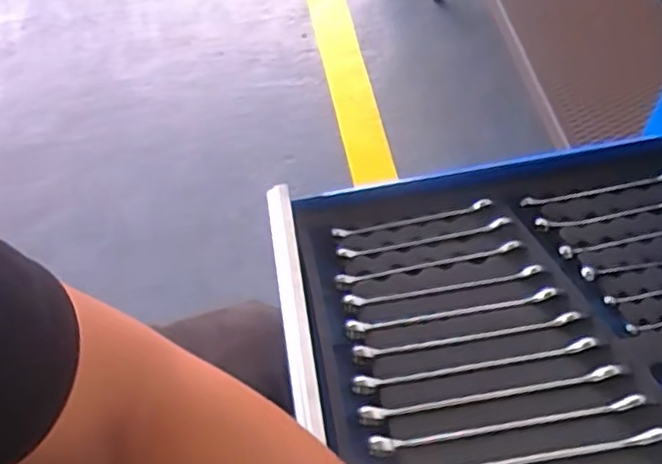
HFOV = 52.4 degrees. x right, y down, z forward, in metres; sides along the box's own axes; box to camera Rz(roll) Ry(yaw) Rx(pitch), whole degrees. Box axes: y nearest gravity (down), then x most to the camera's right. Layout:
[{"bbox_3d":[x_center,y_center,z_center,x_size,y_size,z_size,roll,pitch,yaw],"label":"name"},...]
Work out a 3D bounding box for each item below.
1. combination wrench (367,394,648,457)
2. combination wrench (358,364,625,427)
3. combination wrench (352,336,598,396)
[{"bbox_3d":[0.138,0.151,0.533,0.218,0.023,0.014,-10,61,-1],"label":"combination wrench"},{"bbox_3d":[0.130,0.133,0.549,0.215,0.026,0.013,-9,61,-1],"label":"combination wrench"},{"bbox_3d":[0.119,0.111,0.562,0.203,0.024,0.014,-10,61,-2],"label":"combination wrench"}]

